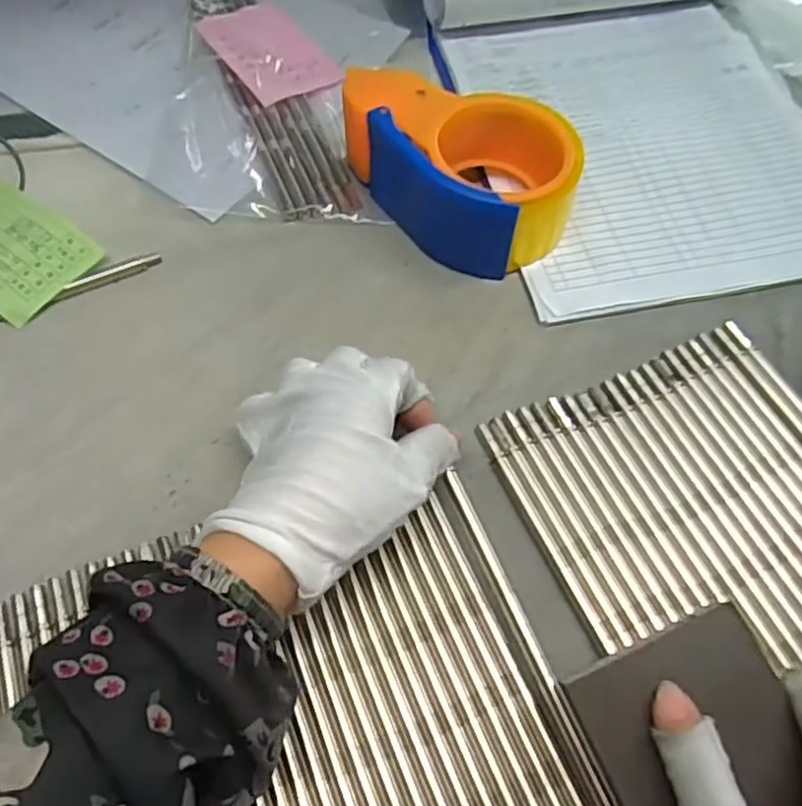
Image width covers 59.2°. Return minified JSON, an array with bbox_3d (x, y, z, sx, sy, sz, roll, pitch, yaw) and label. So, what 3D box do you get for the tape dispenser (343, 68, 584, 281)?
[{"bbox_3d":[0.033,-0.141,0.406,0.087,0.057,0.138,-36,66,-20],"label":"tape dispenser"}]

